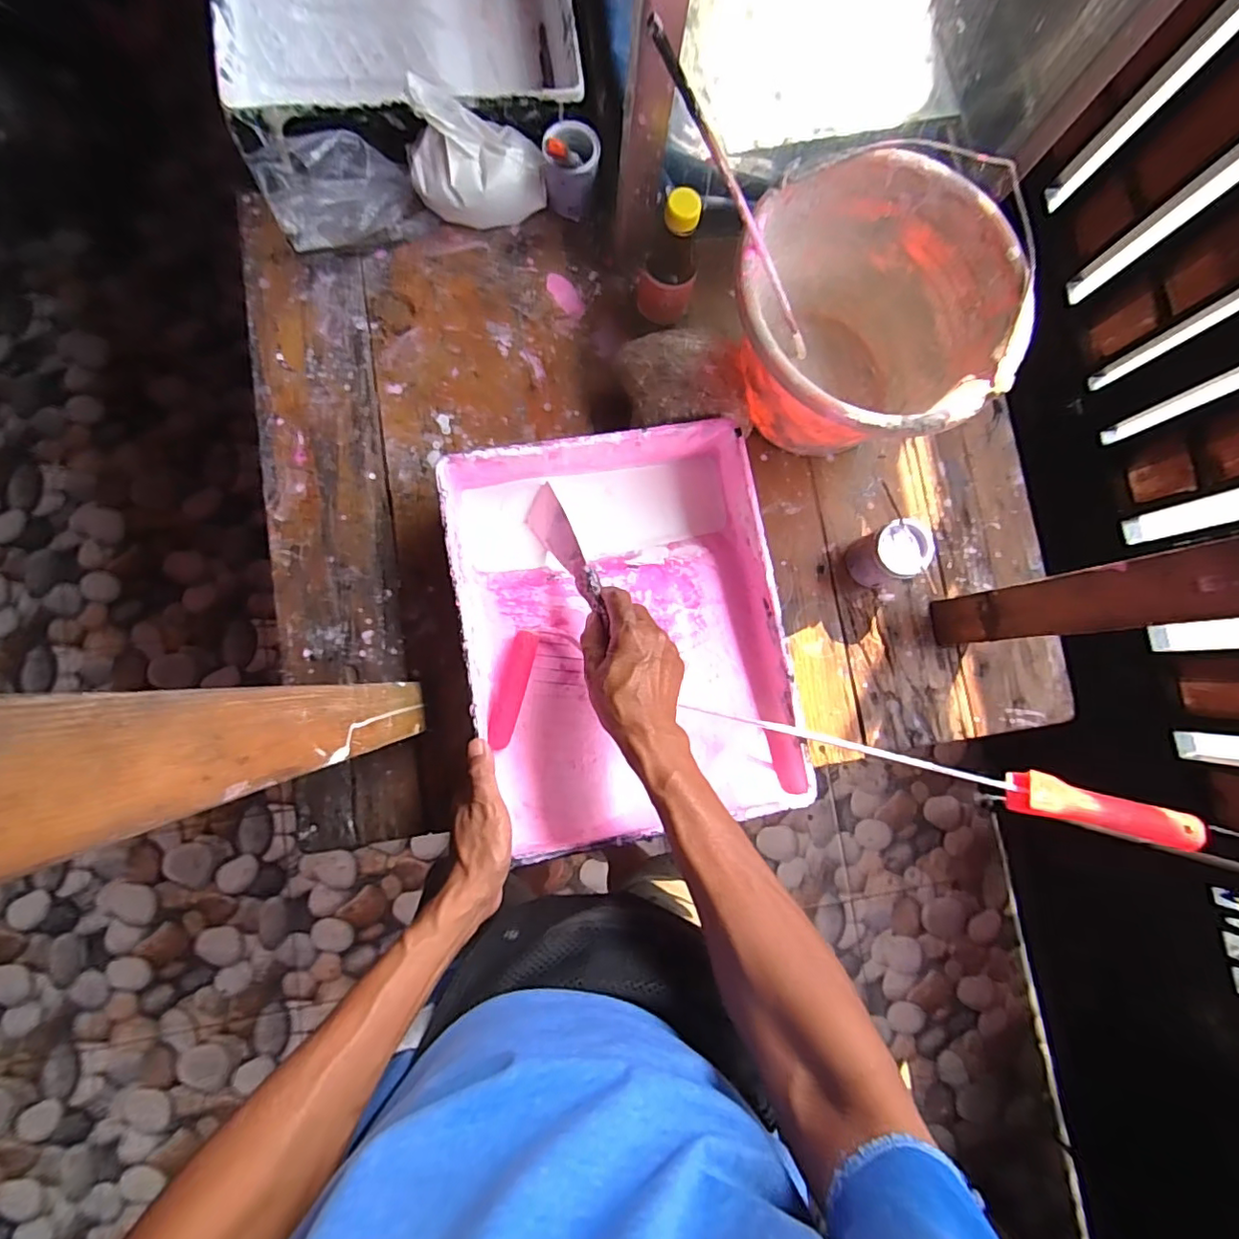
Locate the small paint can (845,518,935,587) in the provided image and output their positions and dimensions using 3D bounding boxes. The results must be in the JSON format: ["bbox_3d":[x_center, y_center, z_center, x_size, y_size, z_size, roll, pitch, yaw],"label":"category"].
[{"bbox_3d":[0.266,-0.064,0.555,0.054,0.065,0.051,0,83,-4],"label":"small paint can"}]

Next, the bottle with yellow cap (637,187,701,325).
[{"bbox_3d":[0.051,-0.343,0.539,0.055,0.129,0.041,11,83,-2],"label":"bottle with yellow cap"}]

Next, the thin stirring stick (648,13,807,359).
[{"bbox_3d":[0.109,-0.297,0.450,0.013,0.369,0.014,-8,83,29],"label":"thin stirring stick"}]

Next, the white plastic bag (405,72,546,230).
[{"bbox_3d":[-0.141,-0.452,0.555,0.128,0.080,0.080,-9,84,-5],"label":"white plastic bag"}]

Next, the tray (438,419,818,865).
[{"bbox_3d":[0.003,0.009,0.523,0.273,0.072,0.346,-10,84,-5],"label":"tray"}]

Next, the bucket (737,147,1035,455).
[{"bbox_3d":[0.216,-0.259,0.536,0.229,0.166,0.232,0,83,-4],"label":"bucket"}]

